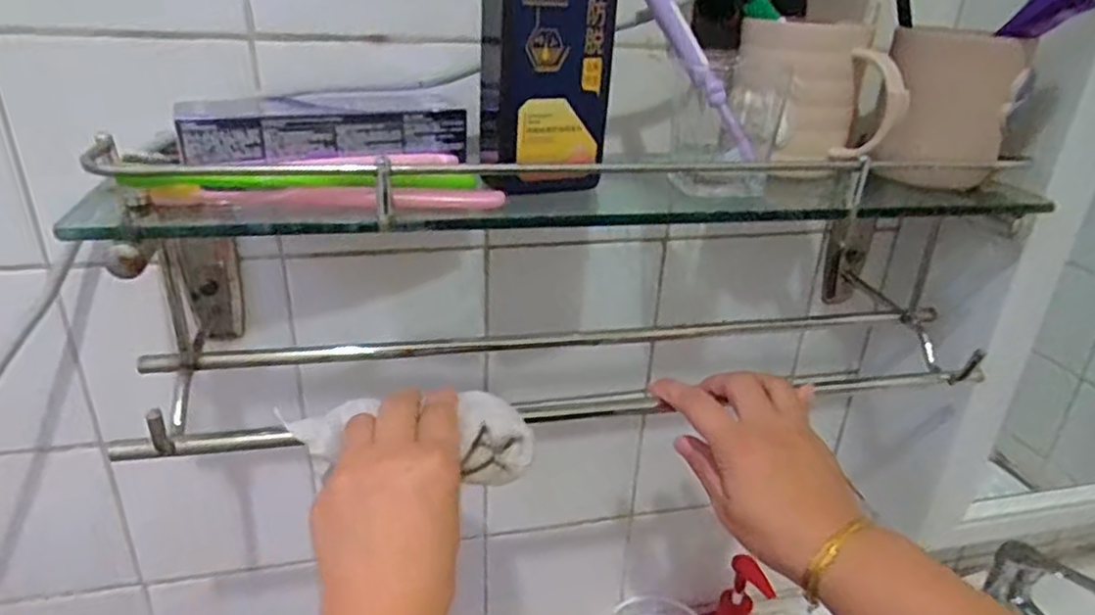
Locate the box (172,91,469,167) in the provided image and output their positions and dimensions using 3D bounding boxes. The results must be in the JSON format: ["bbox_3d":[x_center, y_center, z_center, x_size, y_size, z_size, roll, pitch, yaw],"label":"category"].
[{"bbox_3d":[-0.137,-0.114,0.434,0.166,0.030,0.049,-11,31,-26],"label":"box"}]

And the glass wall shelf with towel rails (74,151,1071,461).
[{"bbox_3d":[0.050,-0.033,0.514,0.610,0.195,0.190,-4,29,-17],"label":"glass wall shelf with towel rails"}]

